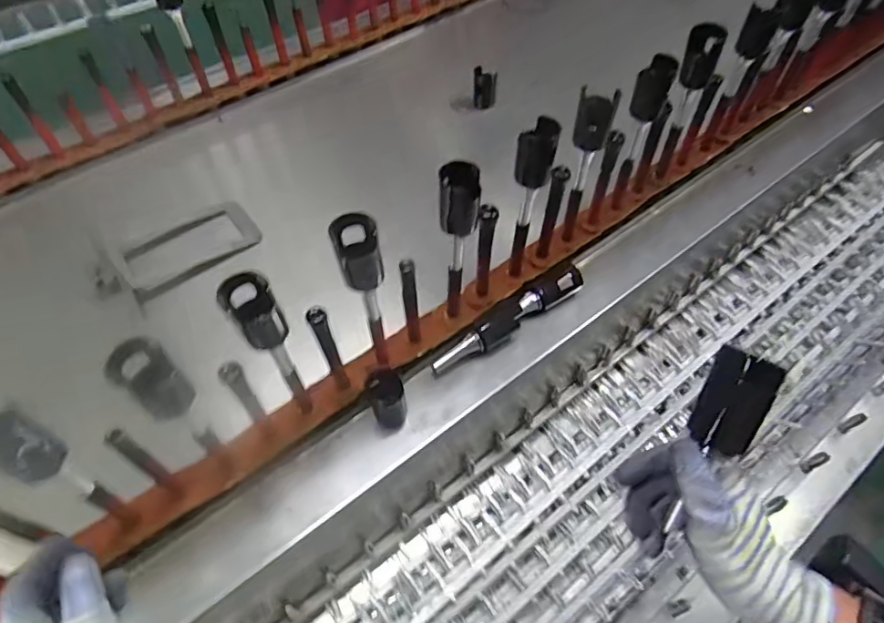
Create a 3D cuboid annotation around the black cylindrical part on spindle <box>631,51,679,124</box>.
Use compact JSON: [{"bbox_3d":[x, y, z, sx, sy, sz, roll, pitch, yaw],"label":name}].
[{"bbox_3d":[0.256,-0.271,0.667,0.041,0.082,0.033,15,54,15],"label":"black cylindrical part on spindle"}]

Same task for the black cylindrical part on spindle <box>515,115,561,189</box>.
[{"bbox_3d":[0.102,-0.170,0.594,0.041,0.073,0.029,7,52,9],"label":"black cylindrical part on spindle"}]

